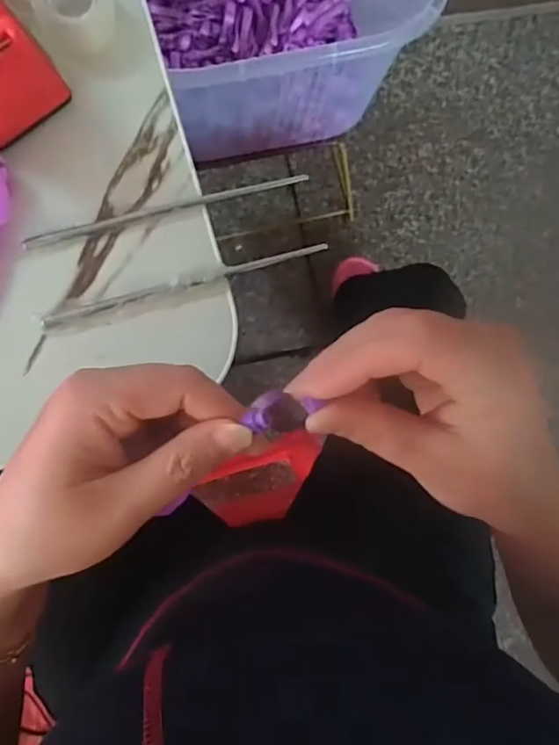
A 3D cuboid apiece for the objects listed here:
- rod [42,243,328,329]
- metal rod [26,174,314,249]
[{"bbox_3d":[-0.058,-0.056,0.352,0.182,0.006,0.007,-17,87,-7],"label":"rod"},{"bbox_3d":[-0.070,-0.106,0.359,0.182,0.007,0.008,-16,87,-7],"label":"metal rod"}]

